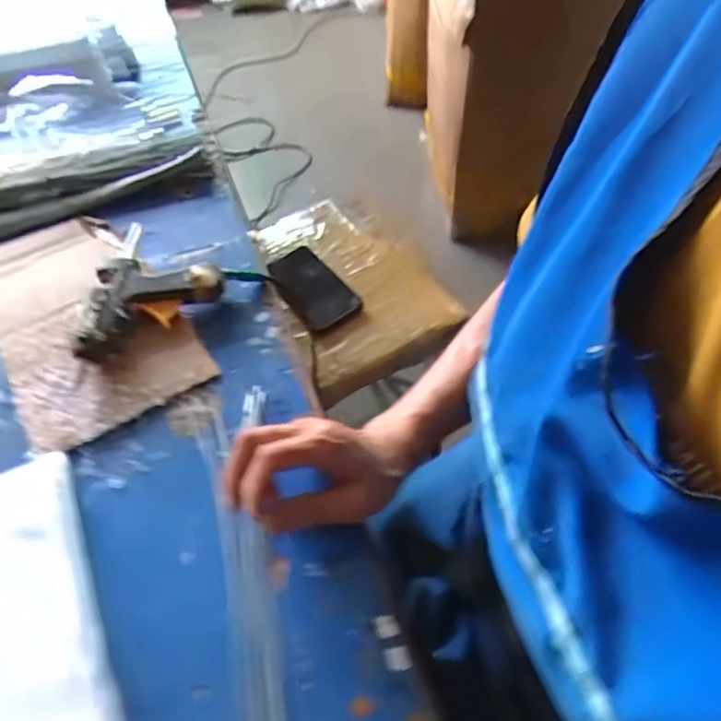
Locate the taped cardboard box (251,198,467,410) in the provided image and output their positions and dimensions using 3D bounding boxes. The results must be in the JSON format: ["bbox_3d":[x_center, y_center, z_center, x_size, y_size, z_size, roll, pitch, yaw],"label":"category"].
[{"bbox_3d":[-0.027,-0.119,0.849,0.233,0.053,0.346,-25,57,-14],"label":"taped cardboard box"}]

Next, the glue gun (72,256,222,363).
[{"bbox_3d":[-0.197,-0.057,0.500,0.133,0.034,0.079,-36,60,-21],"label":"glue gun"}]

